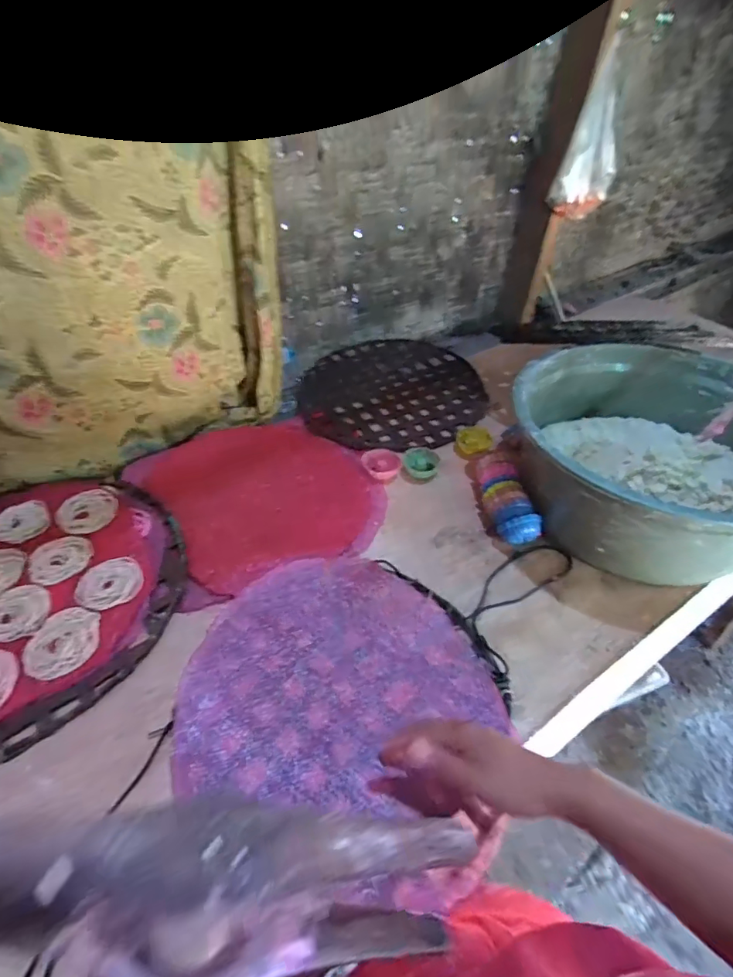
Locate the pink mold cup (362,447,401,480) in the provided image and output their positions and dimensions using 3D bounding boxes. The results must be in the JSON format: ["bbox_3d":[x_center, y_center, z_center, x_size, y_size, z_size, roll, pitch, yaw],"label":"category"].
[{"bbox_3d":[0.025,-0.041,0.805,0.058,0.027,0.051,-13,46,-14],"label":"pink mold cup"}]

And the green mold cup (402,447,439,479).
[{"bbox_3d":[0.090,-0.041,0.808,0.057,0.032,0.045,4,44,4],"label":"green mold cup"}]

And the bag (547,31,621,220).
[{"bbox_3d":[0.493,-0.753,1.060,0.117,0.273,0.116,19,47,18],"label":"bag"}]

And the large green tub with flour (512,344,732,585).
[{"bbox_3d":[0.412,-0.056,0.724,0.389,0.183,0.439,3,44,3],"label":"large green tub with flour"}]

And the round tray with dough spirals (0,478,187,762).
[{"bbox_3d":[-0.452,0.128,0.628,0.417,0.043,0.381,0,44,0],"label":"round tray with dough spirals"}]

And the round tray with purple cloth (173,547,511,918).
[{"bbox_3d":[-0.023,0.216,0.543,0.340,0.026,0.321,0,44,0],"label":"round tray with purple cloth"}]

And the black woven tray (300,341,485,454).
[{"bbox_3d":[0.048,-0.198,1.006,0.382,0.031,0.412,4,44,4],"label":"black woven tray"}]

